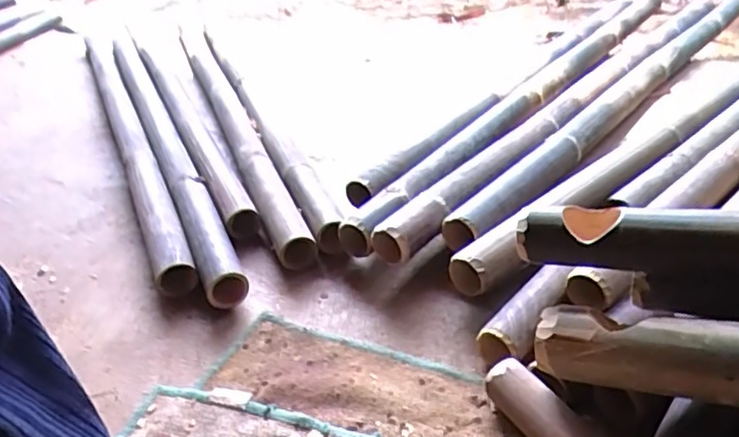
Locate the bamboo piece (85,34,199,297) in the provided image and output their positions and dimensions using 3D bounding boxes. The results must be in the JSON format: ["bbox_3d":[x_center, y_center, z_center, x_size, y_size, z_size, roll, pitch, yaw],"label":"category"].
[{"bbox_3d":[-0.575,-0.221,1.400,0.067,0.095,1.408,-20,35,-18],"label":"bamboo piece"}]

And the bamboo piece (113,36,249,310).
[{"bbox_3d":[-0.482,-0.203,1.359,0.068,0.064,1.352,-20,35,-18],"label":"bamboo piece"}]

